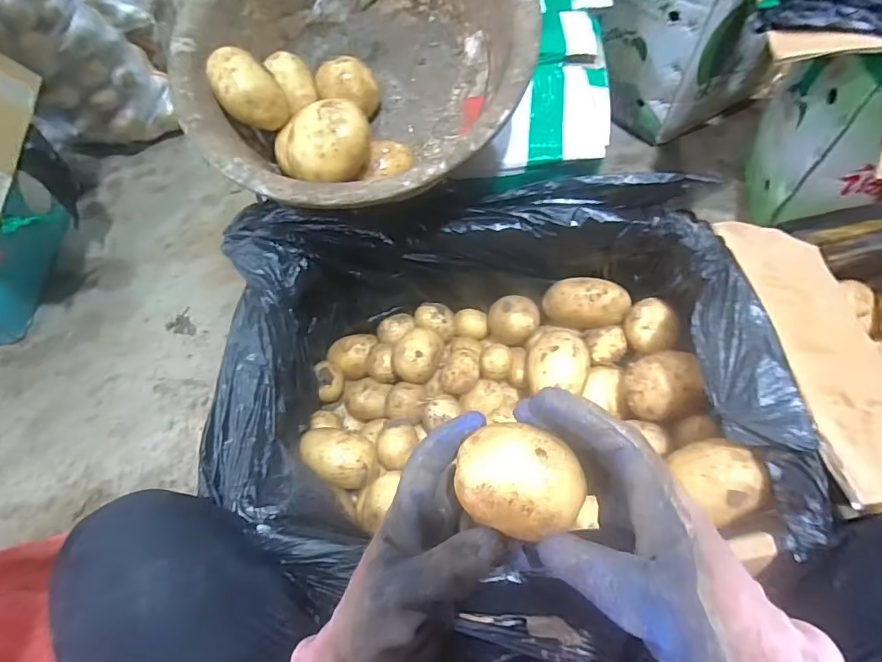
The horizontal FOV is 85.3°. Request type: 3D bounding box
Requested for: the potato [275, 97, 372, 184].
[{"bbox_3d":[-0.114,-0.180,0.465,0.088,0.060,0.058,-19,60,-7],"label":"potato"}]

